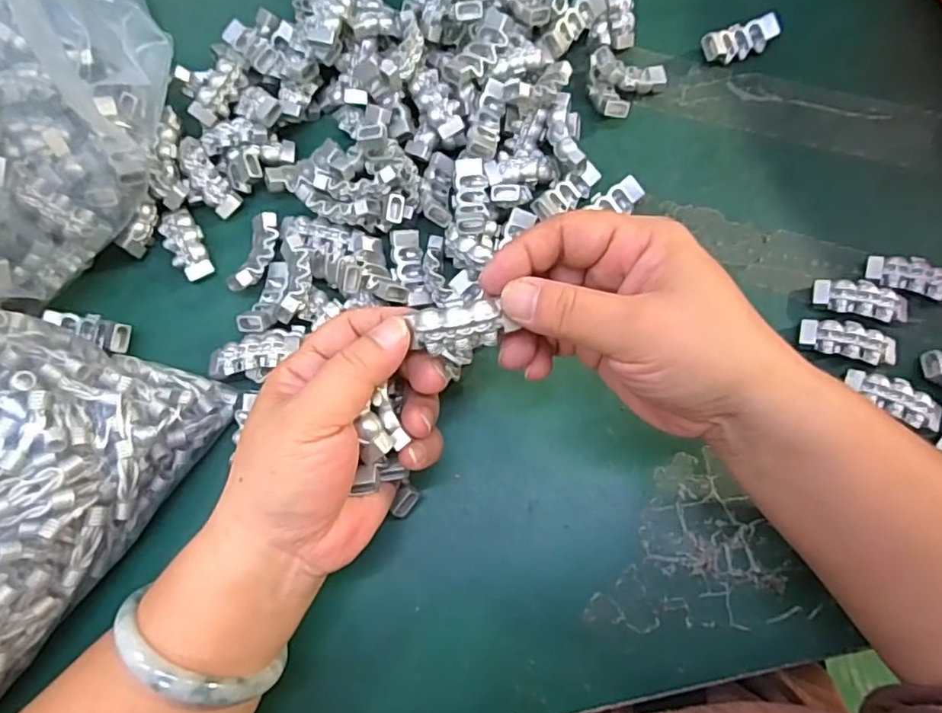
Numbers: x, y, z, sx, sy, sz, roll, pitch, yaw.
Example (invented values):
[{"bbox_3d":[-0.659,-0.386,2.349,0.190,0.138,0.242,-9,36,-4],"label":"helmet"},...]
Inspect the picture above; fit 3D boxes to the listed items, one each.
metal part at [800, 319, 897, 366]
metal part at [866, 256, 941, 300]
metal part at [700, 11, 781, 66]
[{"bbox_3d":[0.199,-0.008,0.315,0.047,0.013,0.019,16,74,5],"label":"metal part"},{"bbox_3d":[0.242,-0.043,0.325,0.047,0.013,0.018,16,74,5],"label":"metal part"},{"bbox_3d":[0.167,-0.198,0.374,0.045,0.018,0.018,-16,74,-5],"label":"metal part"}]

